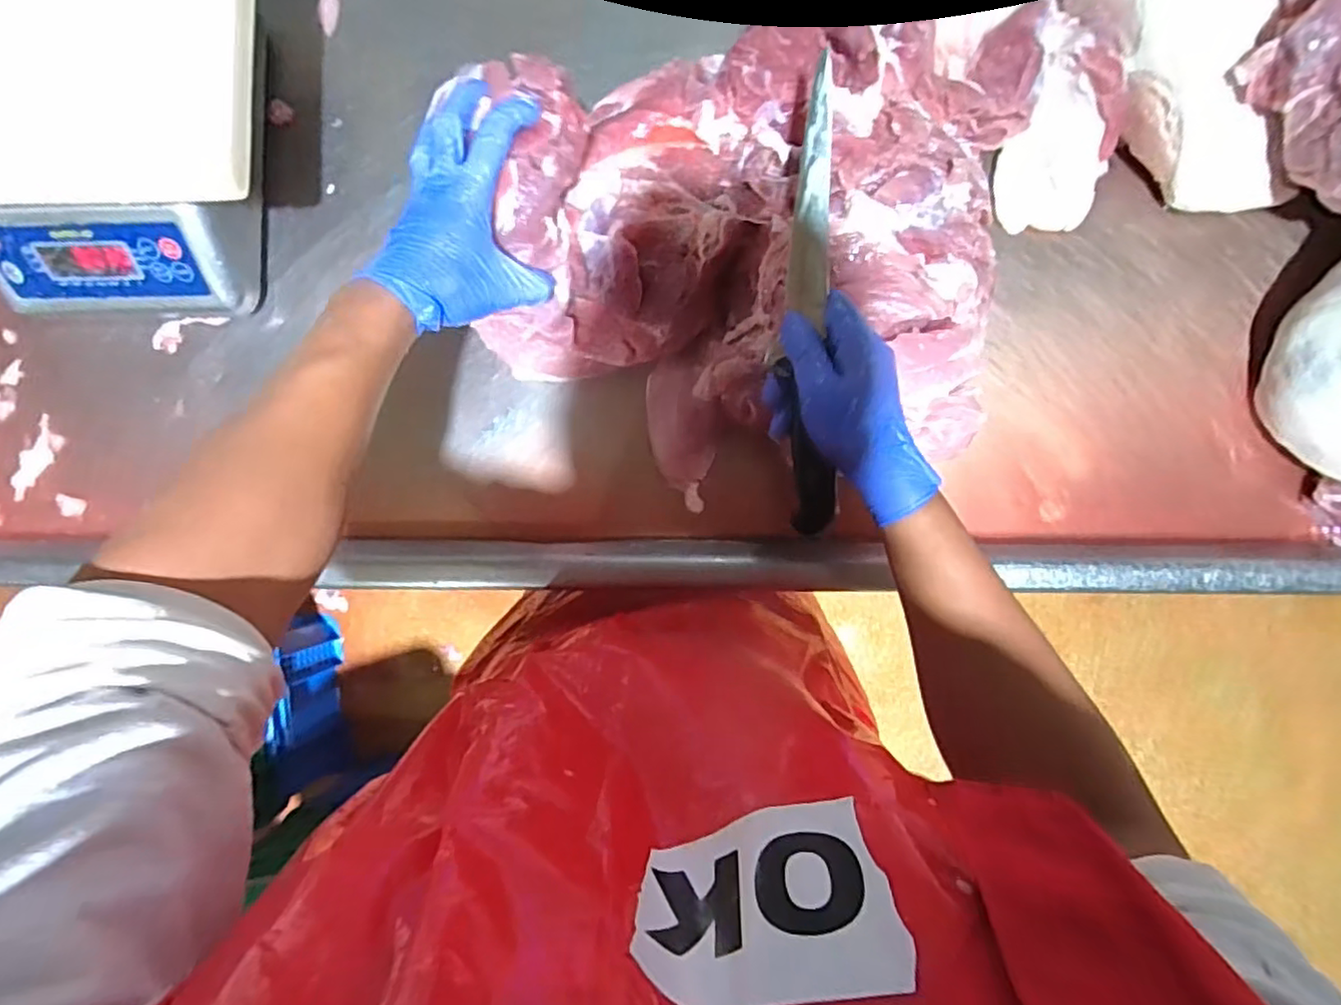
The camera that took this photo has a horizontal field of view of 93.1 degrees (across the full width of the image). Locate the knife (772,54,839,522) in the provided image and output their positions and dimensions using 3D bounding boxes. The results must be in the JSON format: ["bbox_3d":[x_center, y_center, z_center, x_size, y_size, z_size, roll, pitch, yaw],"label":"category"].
[{"bbox_3d":[0.096,-0.125,0.430,0.029,0.024,0.298,-2,101,3],"label":"knife"}]

